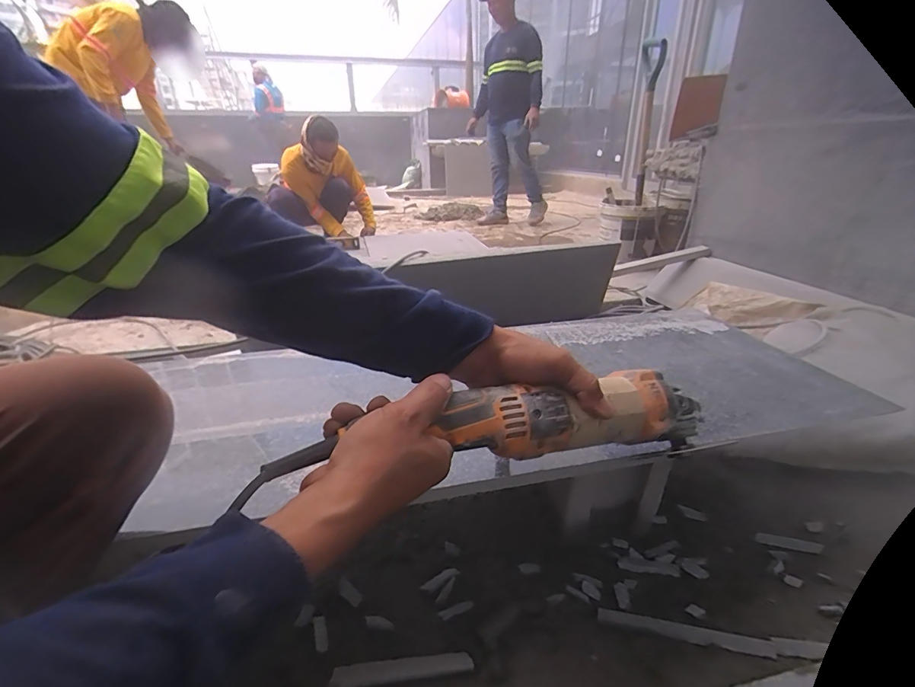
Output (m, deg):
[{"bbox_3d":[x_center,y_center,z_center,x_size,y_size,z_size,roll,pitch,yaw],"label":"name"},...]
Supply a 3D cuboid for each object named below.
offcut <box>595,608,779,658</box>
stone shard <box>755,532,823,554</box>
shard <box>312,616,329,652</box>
[{"bbox_3d":[0.265,0.335,0.496,0.189,0.004,0.019,5,26,12],"label":"offcut"},{"bbox_3d":[0.478,0.287,0.612,0.088,0.005,0.016,5,26,12],"label":"stone shard"},{"bbox_3d":[-0.159,0.336,0.493,0.013,0.004,0.042,-12,27,-22],"label":"shard"}]

